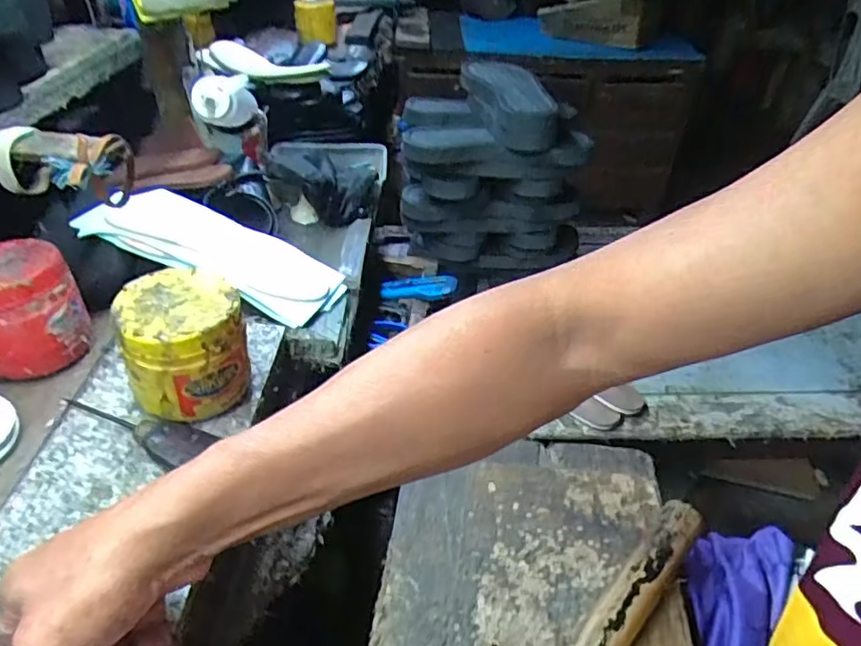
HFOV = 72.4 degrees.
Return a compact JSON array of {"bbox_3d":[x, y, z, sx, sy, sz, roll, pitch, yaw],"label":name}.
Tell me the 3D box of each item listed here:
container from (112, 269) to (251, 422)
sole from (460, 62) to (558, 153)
[{"bbox_3d":[-0.199,0.020,0.489,0.093,0.098,0.089,-16,42,-22],"label":"container"},{"bbox_3d":[0.104,-0.308,0.815,0.088,0.054,0.218,-9,39,-14],"label":"sole"}]

